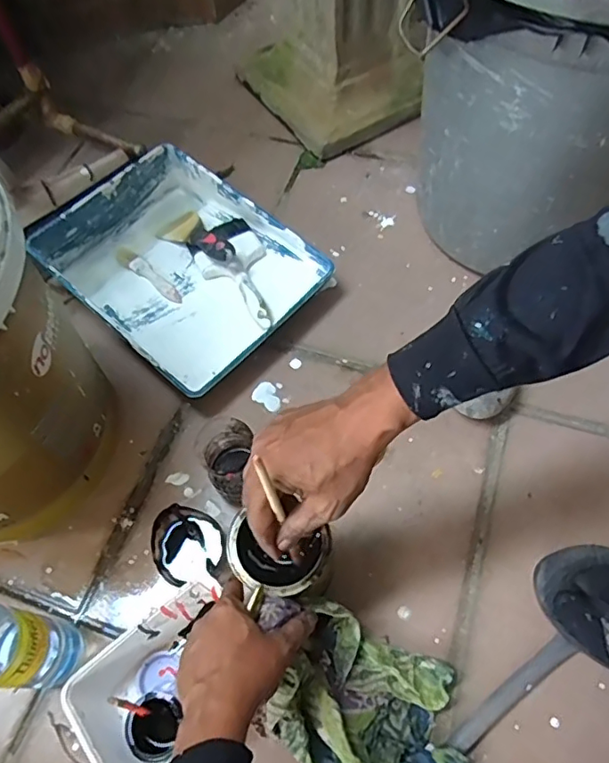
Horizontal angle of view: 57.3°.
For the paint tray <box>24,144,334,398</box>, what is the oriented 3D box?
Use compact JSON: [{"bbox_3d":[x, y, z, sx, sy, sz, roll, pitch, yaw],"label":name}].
[{"bbox_3d":[-0.179,-0.167,0.810,0.366,0.072,0.275,38,70,20],"label":"paint tray"}]

